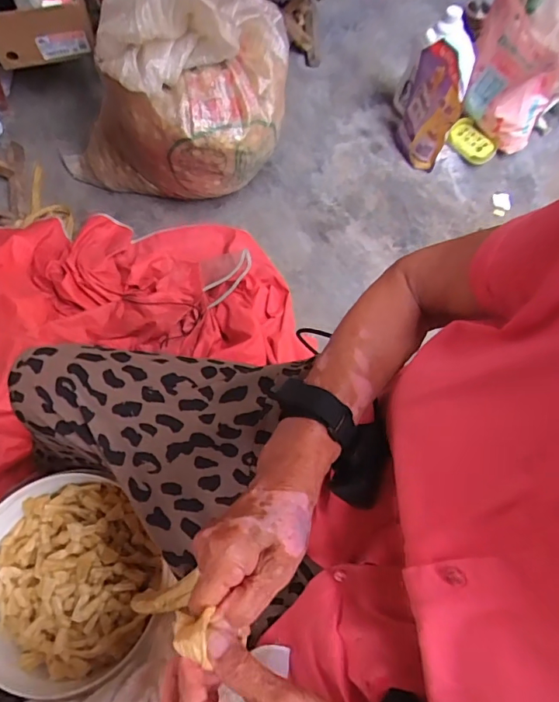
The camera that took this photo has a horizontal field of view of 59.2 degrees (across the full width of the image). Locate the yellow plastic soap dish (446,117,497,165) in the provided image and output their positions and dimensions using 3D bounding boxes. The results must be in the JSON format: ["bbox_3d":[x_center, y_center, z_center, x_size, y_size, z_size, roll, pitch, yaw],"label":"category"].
[{"bbox_3d":[0.485,-0.528,1.236,0.132,0.019,0.085,32,90,-14],"label":"yellow plastic soap dish"}]

